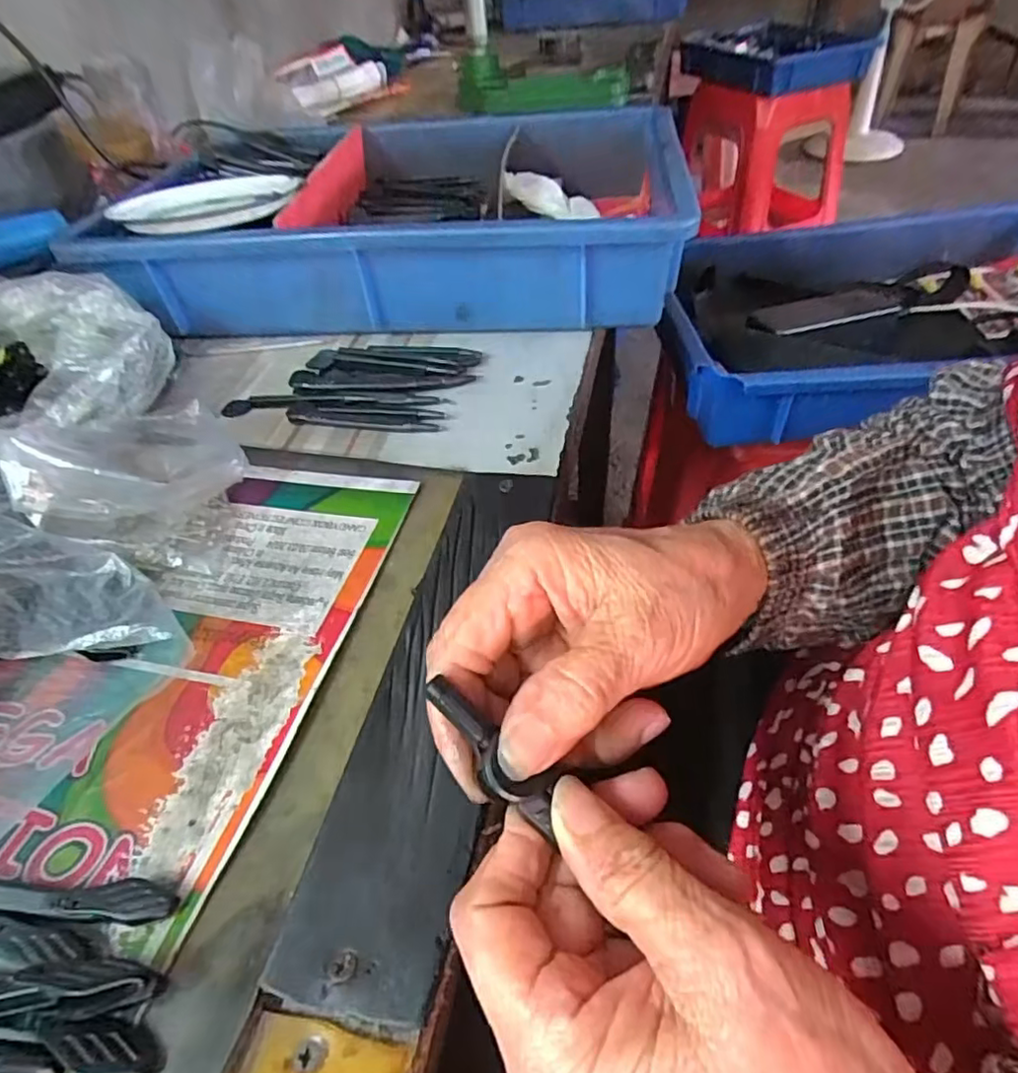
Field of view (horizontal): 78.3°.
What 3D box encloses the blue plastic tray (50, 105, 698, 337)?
[{"bbox_3d":[-0.075,-0.273,0.525,0.399,0.079,0.297,2,46,10],"label":"blue plastic tray"}]

